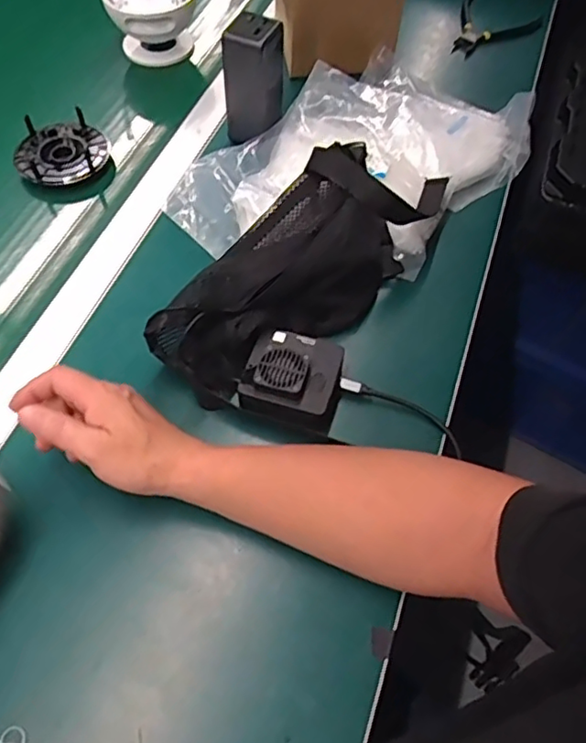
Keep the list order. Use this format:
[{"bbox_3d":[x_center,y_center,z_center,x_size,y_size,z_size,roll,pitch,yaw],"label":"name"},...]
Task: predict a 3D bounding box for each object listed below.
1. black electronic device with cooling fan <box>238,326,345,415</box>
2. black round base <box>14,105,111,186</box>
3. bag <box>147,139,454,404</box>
[{"bbox_3d":[0.001,0.000,0.518,0.076,0.041,0.072,18,61,7],"label":"black electronic device with cooling fan"},{"bbox_3d":[-0.255,-0.242,0.669,0.098,0.039,0.088,-23,64,-15],"label":"black round base"},{"bbox_3d":[0.015,-0.108,0.554,0.327,0.100,0.120,-36,68,-20],"label":"bag"}]

